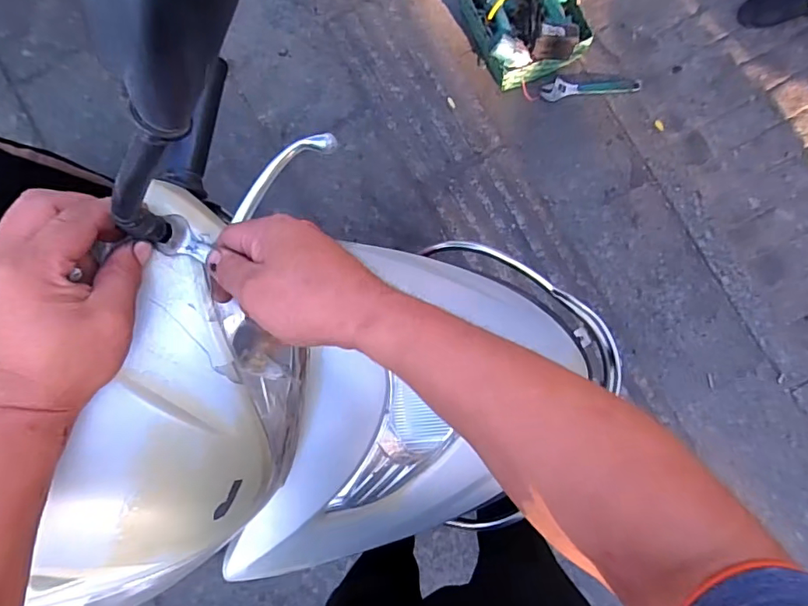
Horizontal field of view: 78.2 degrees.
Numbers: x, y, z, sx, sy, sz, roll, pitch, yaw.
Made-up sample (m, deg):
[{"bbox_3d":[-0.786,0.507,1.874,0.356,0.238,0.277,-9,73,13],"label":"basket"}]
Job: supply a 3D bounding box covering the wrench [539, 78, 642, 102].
[{"bbox_3d":[0.563,-0.654,1.506,0.304,0.027,0.068,-7,84,0],"label":"wrench"}]

